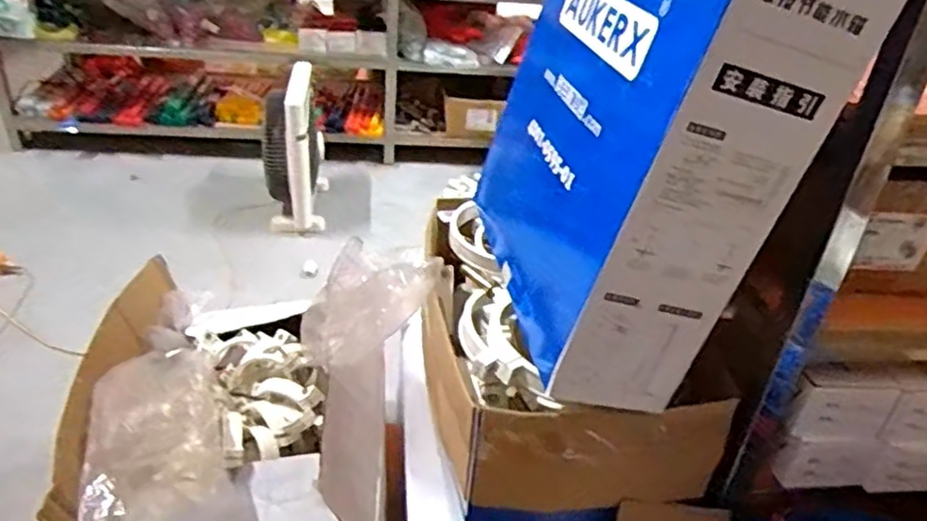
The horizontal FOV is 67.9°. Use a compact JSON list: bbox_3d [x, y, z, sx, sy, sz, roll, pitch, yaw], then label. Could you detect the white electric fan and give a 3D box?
[{"bbox_3d":[-0.439,-0.292,1.782,0.166,0.401,0.310,-1,33,-13],"label":"white electric fan"}]

